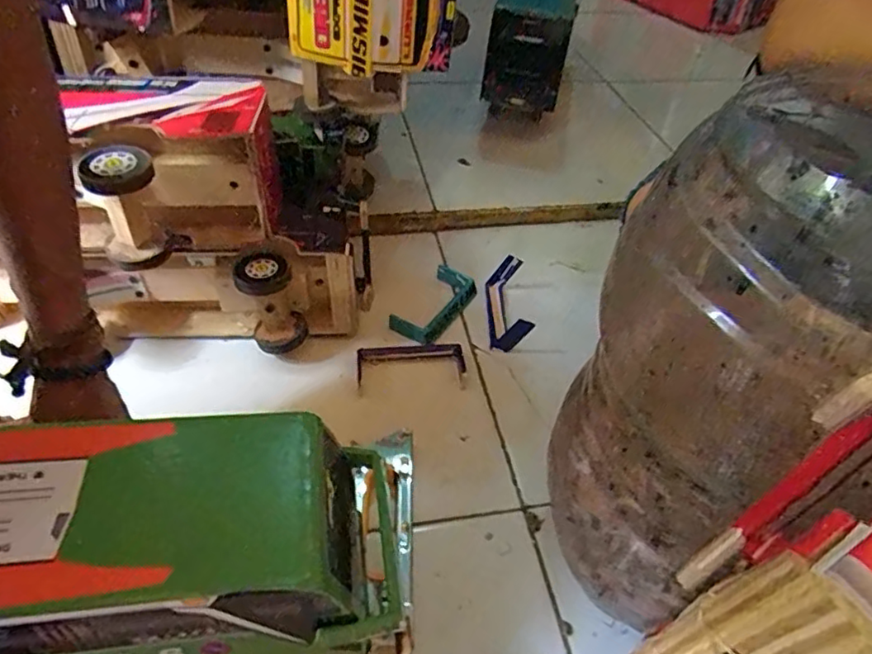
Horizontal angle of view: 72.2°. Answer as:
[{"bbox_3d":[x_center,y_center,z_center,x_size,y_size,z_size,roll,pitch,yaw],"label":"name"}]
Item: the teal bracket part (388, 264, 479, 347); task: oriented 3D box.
[{"bbox_3d":[-0.001,-0.023,0.662,0.052,0.020,0.115,25,47,20],"label":"teal bracket part"}]

